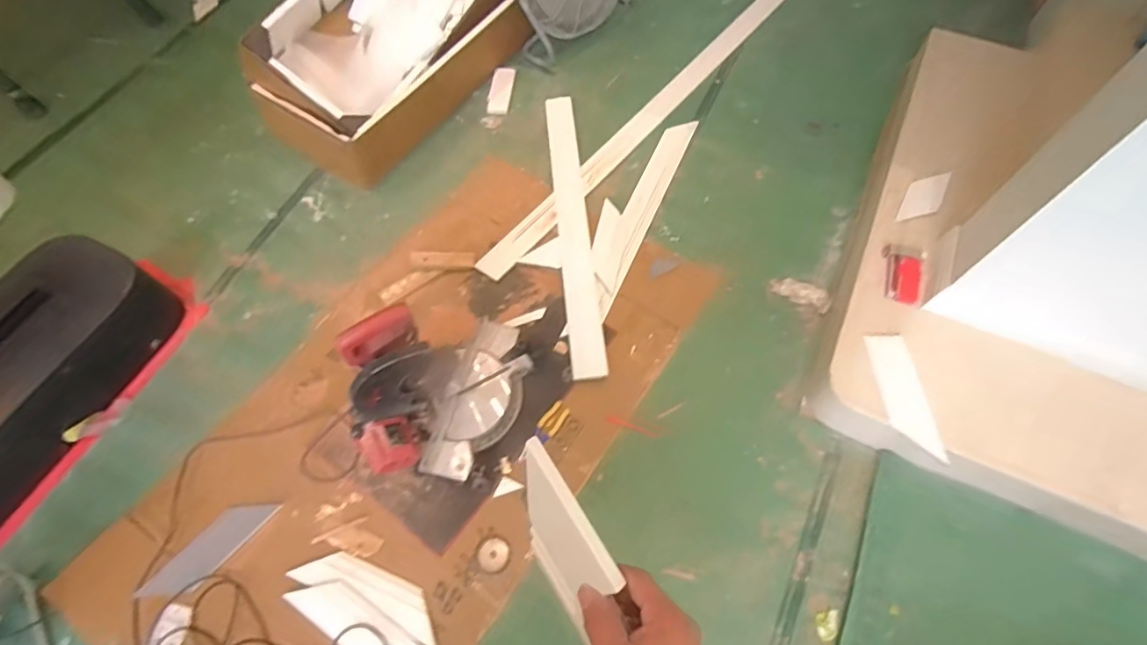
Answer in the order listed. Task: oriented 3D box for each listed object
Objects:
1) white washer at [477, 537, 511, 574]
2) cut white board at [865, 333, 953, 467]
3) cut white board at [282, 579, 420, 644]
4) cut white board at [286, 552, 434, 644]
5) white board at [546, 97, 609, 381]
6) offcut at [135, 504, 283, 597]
[{"bbox_3d":[-0.205,0.592,1.396,0.084,0.009,0.082,0,64,1],"label":"white washer"},{"bbox_3d":[0.843,0.185,1.403,0.094,0.022,0.333,-10,59,14],"label":"cut white board"},{"bbox_3d":[-0.506,0.747,1.318,0.390,0.011,0.107,31,68,15],"label":"cut white board"},{"bbox_3d":[-0.507,0.668,1.366,0.388,0.020,0.101,20,66,10],"label":"cut white board"},{"bbox_3d":[-0.004,-0.348,1.856,0.105,0.021,1.154,-5,64,-2],"label":"white board"},{"bbox_3d":[-0.937,0.585,1.417,0.111,0.010,0.332,36,66,17],"label":"offcut"}]

